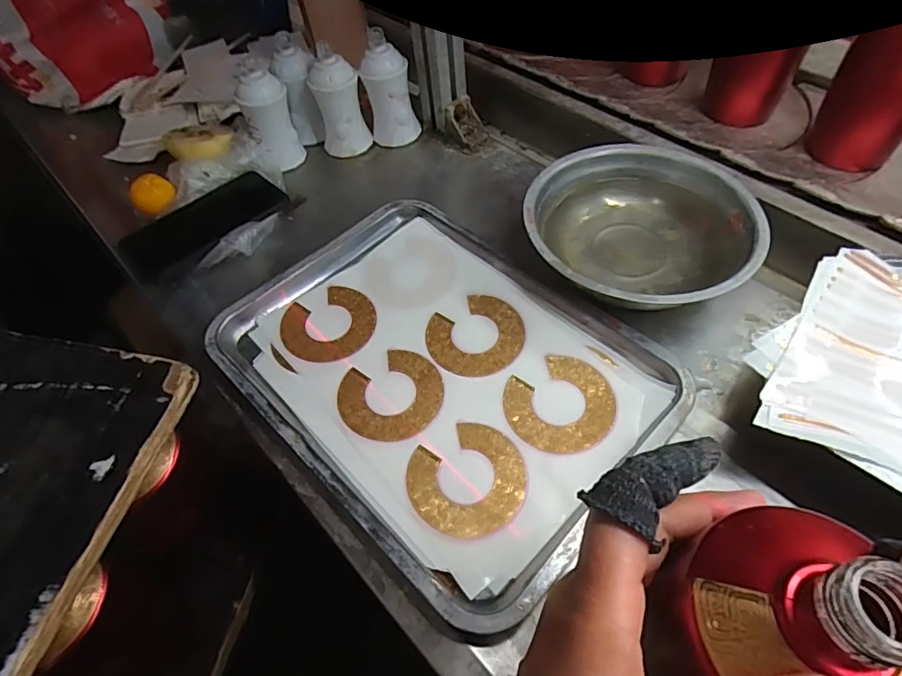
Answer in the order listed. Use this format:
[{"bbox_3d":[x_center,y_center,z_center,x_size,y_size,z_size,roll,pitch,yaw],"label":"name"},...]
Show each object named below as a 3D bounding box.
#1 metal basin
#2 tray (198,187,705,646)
[{"bbox_3d":[0.167,-0.095,0.462,0.192,0.042,0.186,-2,54,3],"label":"metal basin"},{"bbox_3d":[-0.017,0.018,0.422,0.256,0.021,0.334,-39,61,-22],"label":"tray"}]

